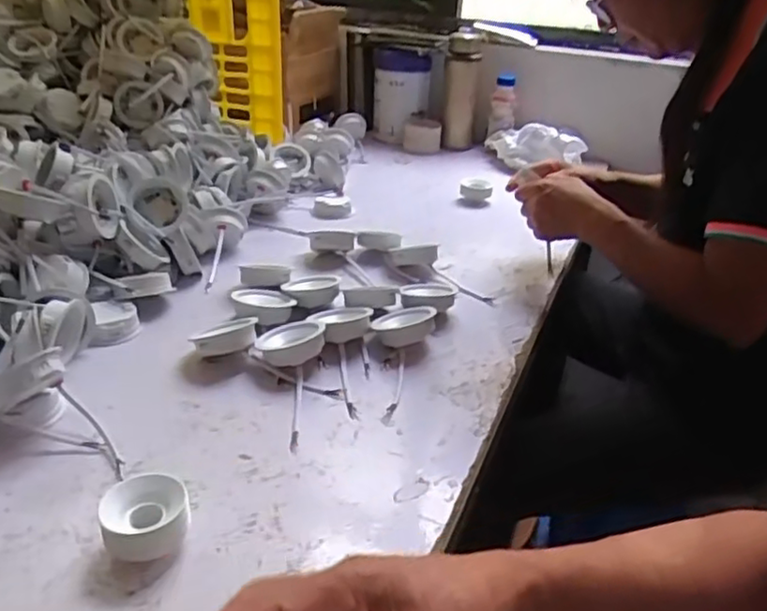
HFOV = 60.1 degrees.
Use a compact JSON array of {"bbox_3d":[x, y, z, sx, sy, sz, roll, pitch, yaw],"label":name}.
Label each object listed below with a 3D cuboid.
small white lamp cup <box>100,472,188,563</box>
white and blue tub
[{"bbox_3d":[-0.163,0.152,0.459,0.055,0.041,0.056,2,27,-1],"label":"small white lamp cup"},{"bbox_3d":[0.042,-0.482,1.526,0.124,0.204,0.109,3,27,-1],"label":"white and blue tub"}]

